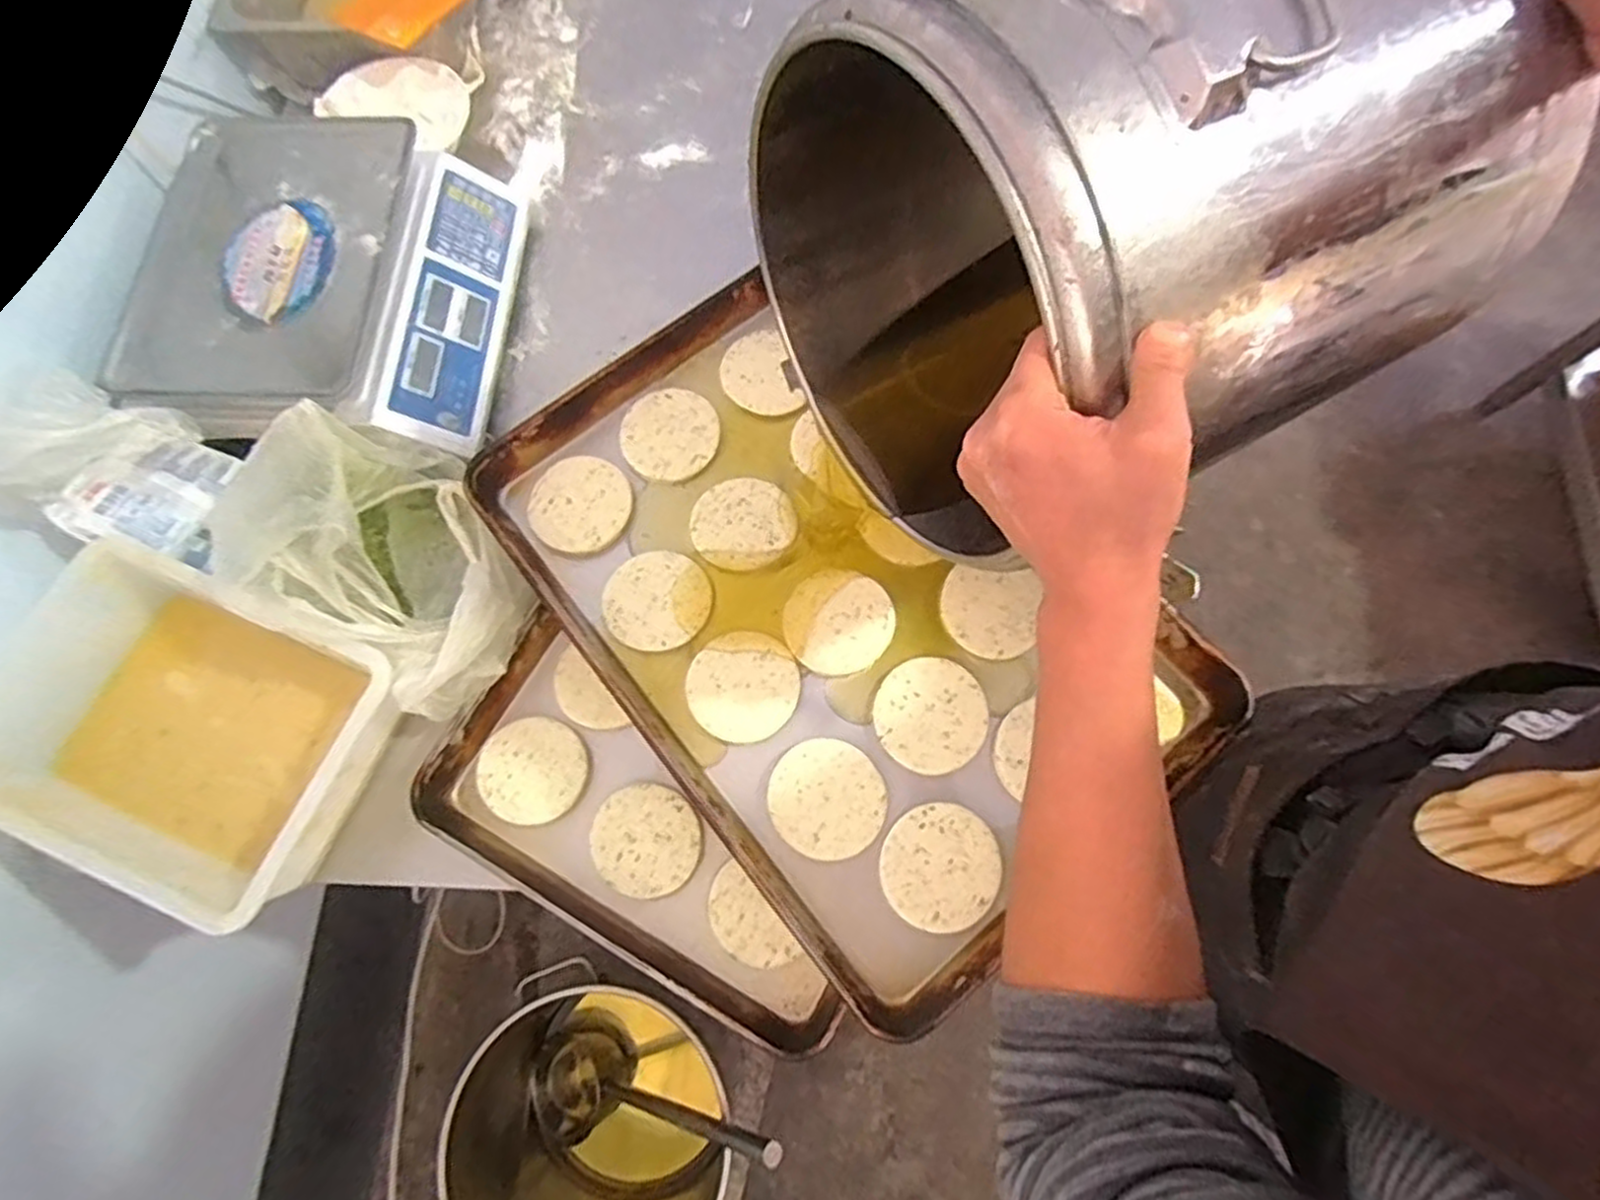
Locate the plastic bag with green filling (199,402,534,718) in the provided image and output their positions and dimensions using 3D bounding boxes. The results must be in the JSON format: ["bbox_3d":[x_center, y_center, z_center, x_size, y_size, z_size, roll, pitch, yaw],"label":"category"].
[{"bbox_3d":[-0.355,-0.040,0.675,0.246,0.132,0.198,33,76,11],"label":"plastic bag with green filling"}]

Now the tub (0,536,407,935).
[{"bbox_3d":[-0.534,0.106,0.668,0.347,0.120,0.238,22,74,8],"label":"tub"}]

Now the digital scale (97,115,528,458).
[{"bbox_3d":[-0.482,-0.313,0.786,0.336,0.123,0.351,4,72,3],"label":"digital scale"}]

